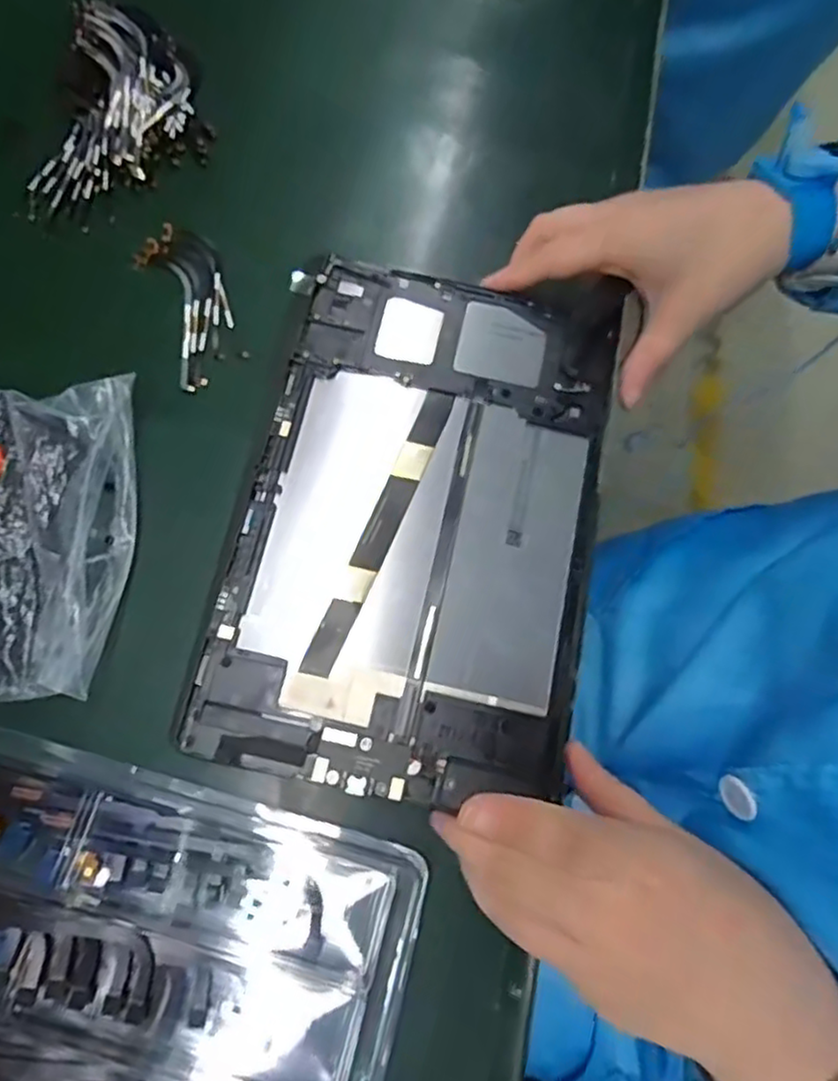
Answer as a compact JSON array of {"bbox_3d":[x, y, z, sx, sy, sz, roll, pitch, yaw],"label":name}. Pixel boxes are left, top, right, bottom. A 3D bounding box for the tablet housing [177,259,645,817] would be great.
[{"bbox_3d":[0.003,-0.013,0.300,0.153,0.011,0.236,12,73,2],"label":"tablet housing"}]

